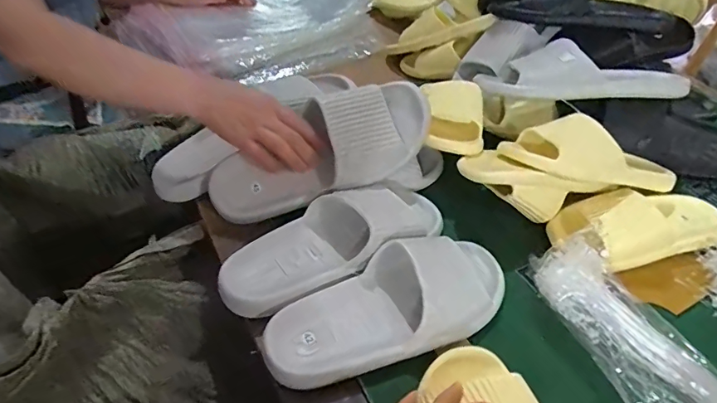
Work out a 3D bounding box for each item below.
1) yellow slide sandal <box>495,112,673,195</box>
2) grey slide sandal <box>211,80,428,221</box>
[{"bbox_3d":[0.314,-0.060,0.617,0.243,0.079,0.088,12,41,-17],"label":"yellow slide sandal"},{"bbox_3d":[-0.042,-0.062,0.573,0.283,0.105,0.088,-27,49,-4],"label":"grey slide sandal"}]

